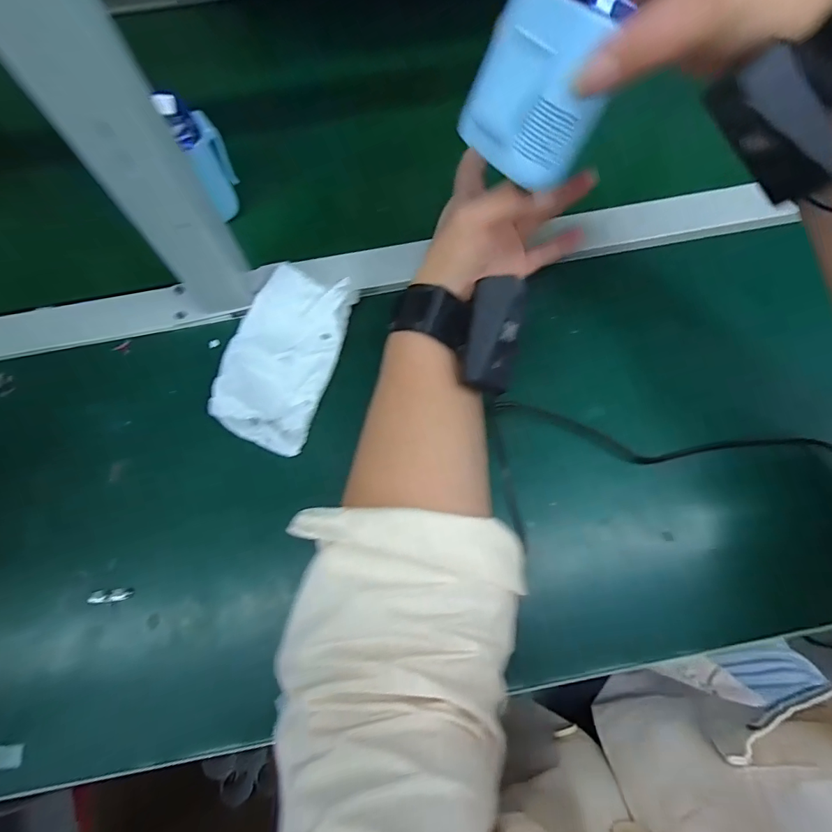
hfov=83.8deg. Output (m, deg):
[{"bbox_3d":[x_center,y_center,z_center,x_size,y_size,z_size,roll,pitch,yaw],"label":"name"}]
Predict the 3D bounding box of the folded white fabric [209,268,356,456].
[{"bbox_3d":[-0.101,-0.048,0.347,0.077,0.024,0.137,17,71,8],"label":"folded white fabric"}]

